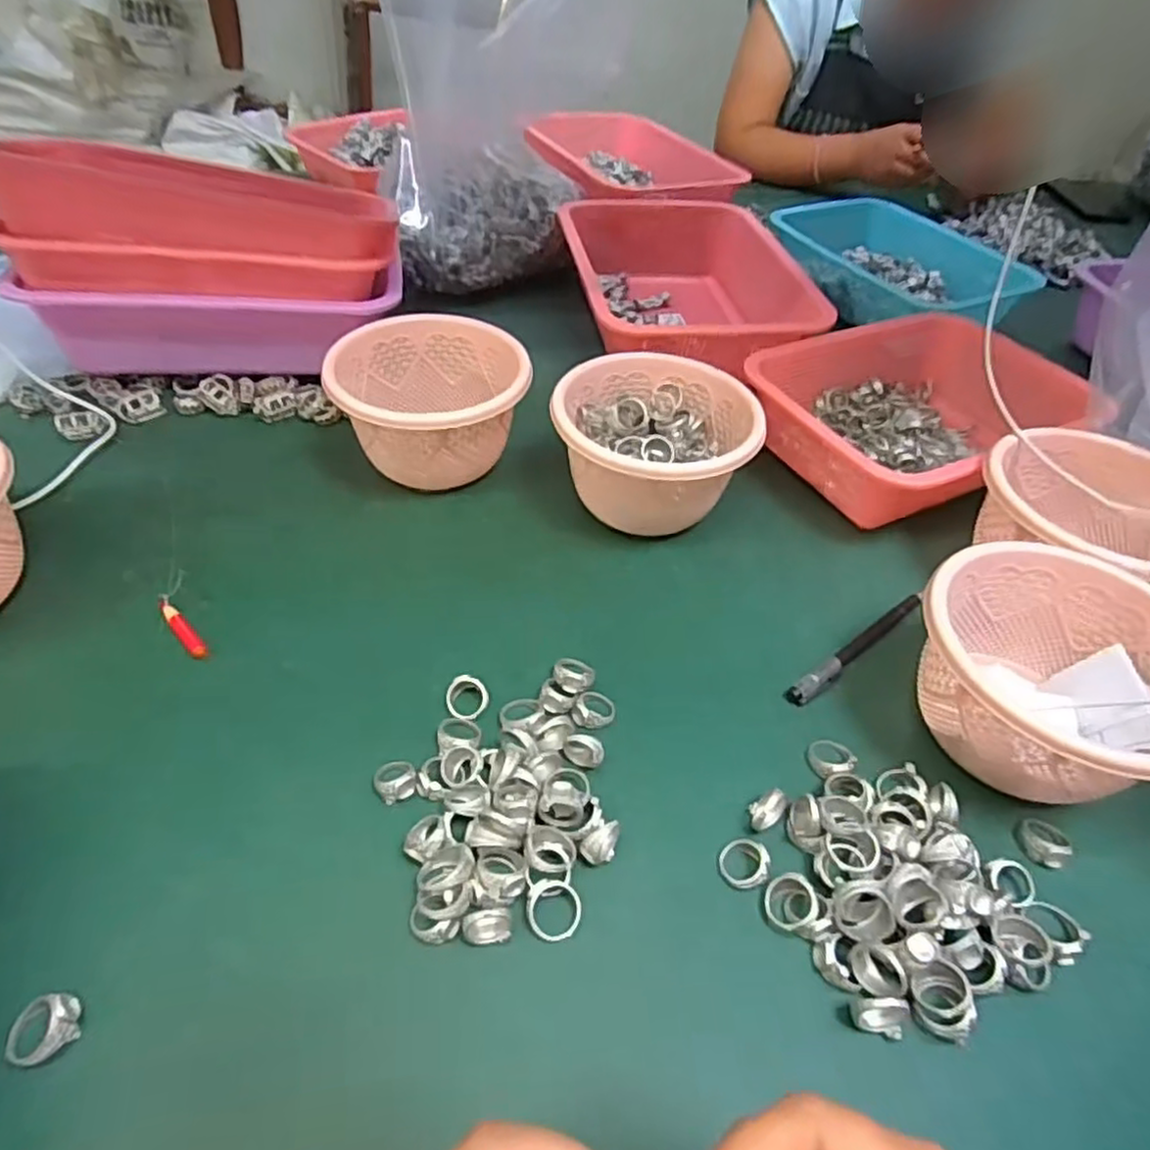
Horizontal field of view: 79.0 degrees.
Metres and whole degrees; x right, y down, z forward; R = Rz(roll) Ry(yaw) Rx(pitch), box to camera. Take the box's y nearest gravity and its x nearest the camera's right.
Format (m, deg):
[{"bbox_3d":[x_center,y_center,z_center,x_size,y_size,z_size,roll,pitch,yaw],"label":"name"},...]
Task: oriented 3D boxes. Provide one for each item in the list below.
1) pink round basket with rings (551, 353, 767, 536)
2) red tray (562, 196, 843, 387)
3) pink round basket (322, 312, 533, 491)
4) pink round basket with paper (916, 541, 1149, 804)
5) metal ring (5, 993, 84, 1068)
[{"bbox_3d":[0.056,-0.099,0.529,0.147,0.078,0.131,-2,44,-8],"label":"pink round basket with rings"},{"bbox_3d":[0.105,-0.306,0.745,0.225,0.089,0.298,-4,44,-10],"label":"red tray"},{"bbox_3d":[-0.112,-0.138,0.543,0.139,0.073,0.133,2,47,-3],"label":"pink round basket"},{"bbox_3d":[0.259,0.061,0.390,0.141,0.087,0.138,2,47,-3],"label":"pink round basket with paper"},{"bbox_3d":[-0.219,0.187,0.287,0.025,0.009,0.025,2,47,-3],"label":"metal ring"}]

